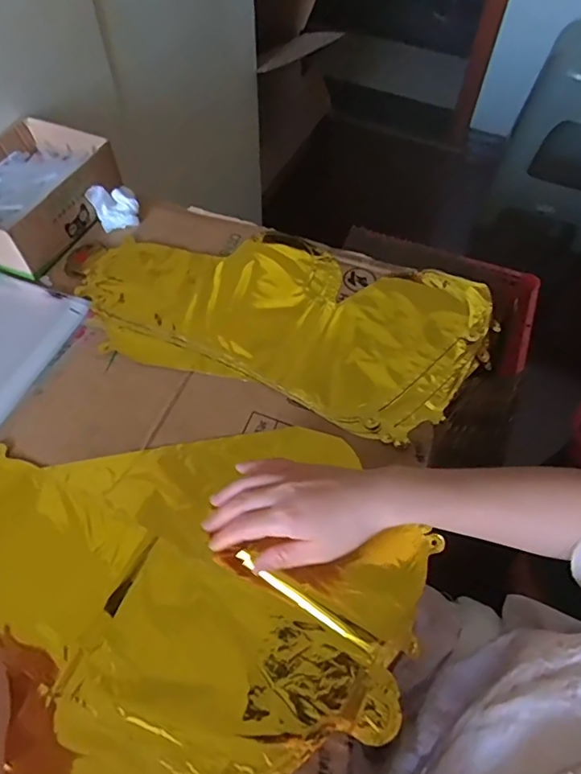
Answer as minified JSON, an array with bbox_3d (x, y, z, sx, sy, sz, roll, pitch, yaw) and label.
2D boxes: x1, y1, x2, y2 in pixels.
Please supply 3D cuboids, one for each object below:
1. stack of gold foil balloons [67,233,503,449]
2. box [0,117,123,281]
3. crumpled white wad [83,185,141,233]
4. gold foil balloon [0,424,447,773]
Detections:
[{"bbox_3d":[-0.009,-0.087,0.583,0.429,0.008,0.227,17,59,9],"label":"stack of gold foil balloons"},{"bbox_3d":[-0.303,-0.225,0.615,0.143,0.062,0.188,22,60,11],"label":"box"},{"bbox_3d":[-0.209,-0.216,0.632,0.052,0.034,0.040,-21,61,-15],"label":"crumpled white wad"},{"bbox_3d":[-0.080,0.162,0.428,0.343,0.013,0.411,-37,66,-22],"label":"gold foil balloon"}]

